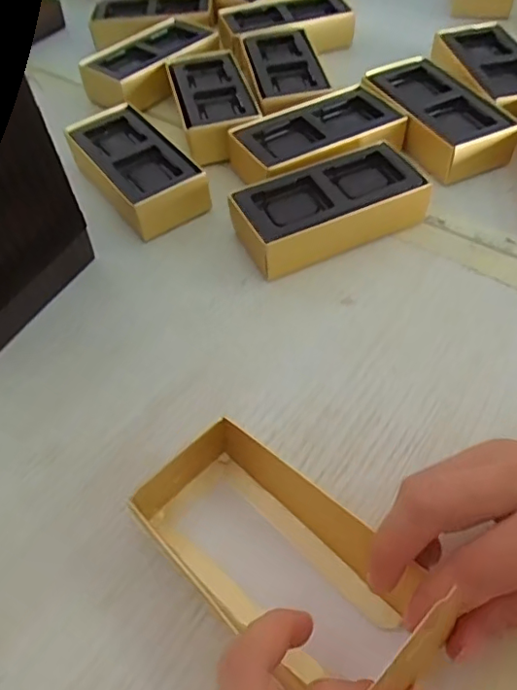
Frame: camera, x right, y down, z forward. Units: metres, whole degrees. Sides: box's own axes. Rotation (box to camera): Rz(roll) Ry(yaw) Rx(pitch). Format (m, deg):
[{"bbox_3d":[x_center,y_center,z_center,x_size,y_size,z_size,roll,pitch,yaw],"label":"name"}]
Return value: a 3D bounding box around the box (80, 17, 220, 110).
[{"bbox_3d":[-0.092,-0.248,0.485,0.122,0.036,0.074,-39,60,-23],"label":"box"}]

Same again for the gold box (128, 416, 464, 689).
[{"bbox_3d":[0.009,0.087,0.228,0.129,0.032,0.064,34,62,19],"label":"gold box"}]

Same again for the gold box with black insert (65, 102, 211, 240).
[{"bbox_3d":[-0.087,-0.124,0.390,0.057,0.033,0.120,-29,56,-17],"label":"gold box with black insert"}]

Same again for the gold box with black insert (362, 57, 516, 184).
[{"bbox_3d":[0.130,-0.167,0.404,0.059,0.034,0.121,-23,54,-13],"label":"gold box with black insert"}]

